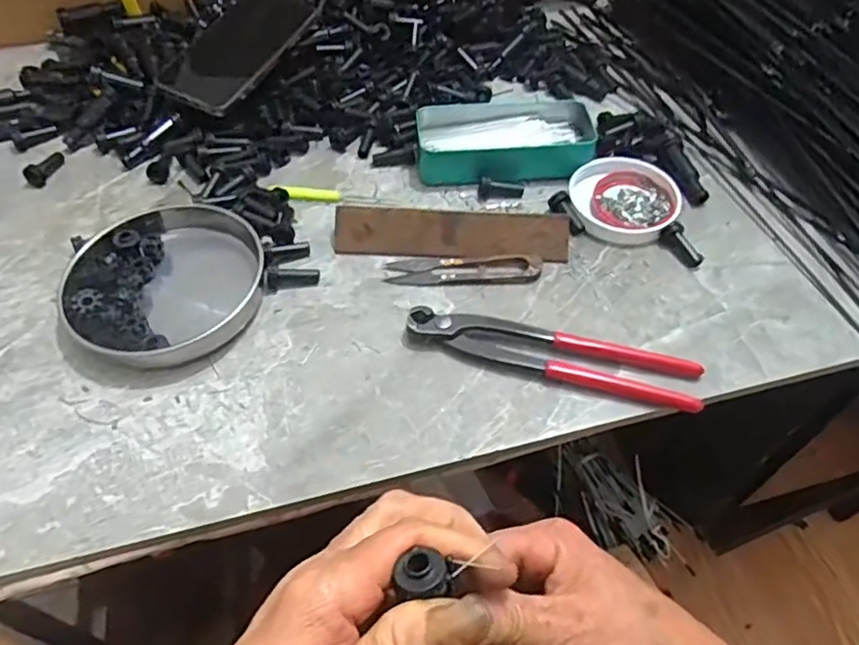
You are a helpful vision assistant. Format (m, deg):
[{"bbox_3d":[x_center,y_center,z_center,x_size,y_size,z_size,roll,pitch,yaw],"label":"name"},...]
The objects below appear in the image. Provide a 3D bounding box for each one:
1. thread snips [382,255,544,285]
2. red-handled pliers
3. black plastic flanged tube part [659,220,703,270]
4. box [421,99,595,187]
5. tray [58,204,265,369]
[{"bbox_3d":[0.026,-0.040,0.475,0.117,0.008,0.023,0,53,1],"label":"thread snips"},{"bbox_3d":[0.081,0.020,0.422,0.193,0.018,0.037,13,54,10],"label":"red-handled pliers"},{"bbox_3d":[0.197,-0.060,0.487,0.015,0.011,0.039,-22,70,-16],"label":"black plastic flanged tube part"},{"bbox_3d":[0.066,-0.160,0.550,0.150,0.028,0.076,-3,53,-2],"label":"box"},{"bbox_3d":[-0.195,-0.036,0.464,0.138,0.021,0.152,-29,58,-20],"label":"tray"}]

